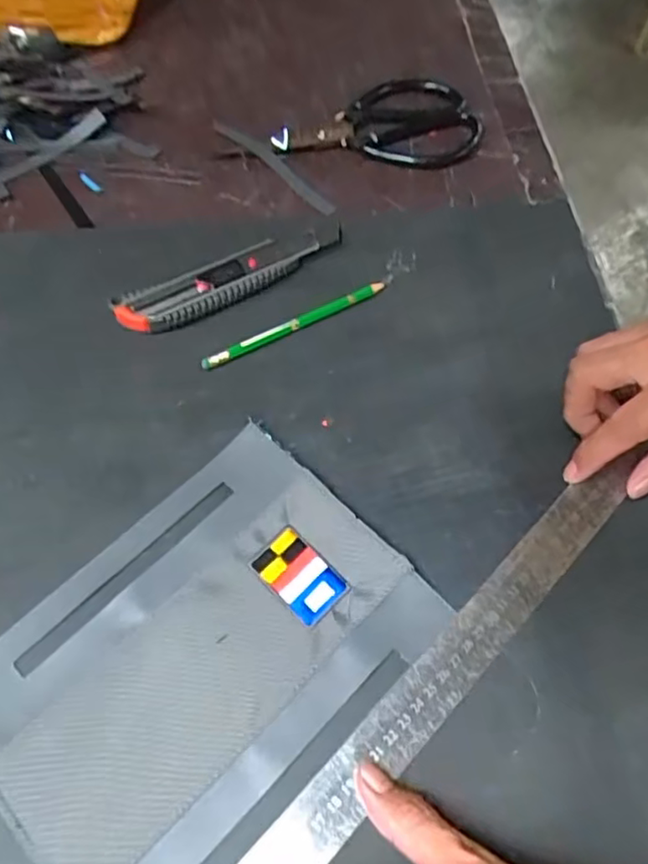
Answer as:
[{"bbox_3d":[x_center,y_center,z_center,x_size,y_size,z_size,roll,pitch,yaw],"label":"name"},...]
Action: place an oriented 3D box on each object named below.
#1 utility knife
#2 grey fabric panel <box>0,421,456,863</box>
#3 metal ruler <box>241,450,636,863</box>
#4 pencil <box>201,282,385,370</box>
[{"bbox_3d":[-0.063,-0.108,0.450,0.164,0.017,0.036,-28,64,-15],"label":"utility knife"},{"bbox_3d":[-0.063,0.112,0.330,0.161,0.010,0.213,40,69,20],"label":"grey fabric panel"},{"bbox_3d":[0.025,0.155,0.310,0.411,0.005,0.031,-41,68,-20],"label":"metal ruler"},{"bbox_3d":[-0.019,-0.073,0.434,0.135,0.008,0.010,-27,64,-15],"label":"pencil"}]

